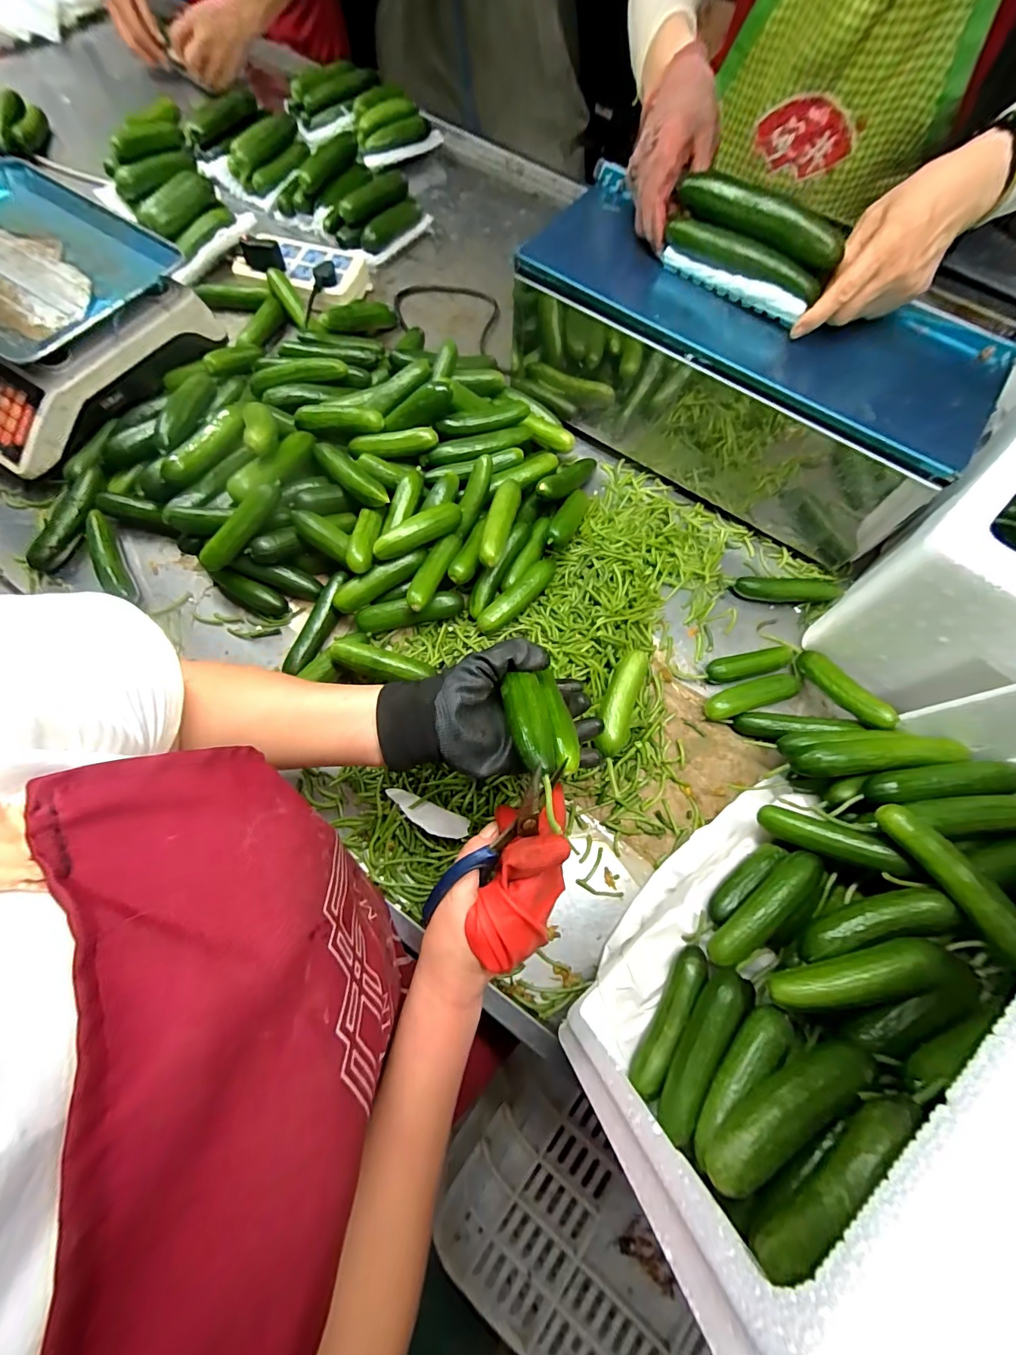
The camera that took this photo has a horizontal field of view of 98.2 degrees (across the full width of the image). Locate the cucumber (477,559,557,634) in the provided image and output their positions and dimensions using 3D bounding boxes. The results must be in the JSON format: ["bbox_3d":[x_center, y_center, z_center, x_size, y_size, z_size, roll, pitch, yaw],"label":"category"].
[{"bbox_3d":[0.013,-0.088,0.489,0.026,0.027,0.112,44,75,11],"label":"cucumber"}]

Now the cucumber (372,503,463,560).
[{"bbox_3d":[-0.094,-0.156,0.468,0.102,0.024,0.022,-33,76,-12],"label":"cucumber"}]

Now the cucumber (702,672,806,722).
[{"bbox_3d":[0.266,0.022,0.483,0.104,0.033,0.028,-16,73,-7],"label":"cucumber"}]

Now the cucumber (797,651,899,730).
[{"bbox_3d":[0.345,0.012,0.456,0.027,0.022,0.112,-17,45,-8],"label":"cucumber"}]

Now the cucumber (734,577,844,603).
[{"bbox_3d":[0.337,-0.105,0.530,0.122,0.026,0.028,-1,72,-3],"label":"cucumber"}]

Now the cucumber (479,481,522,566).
[{"bbox_3d":[-0.009,-0.170,0.483,0.027,0.032,0.117,13,72,2],"label":"cucumber"}]

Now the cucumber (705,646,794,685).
[{"bbox_3d":[0.271,-0.012,0.498,0.099,0.030,0.027,-9,72,-5],"label":"cucumber"}]

